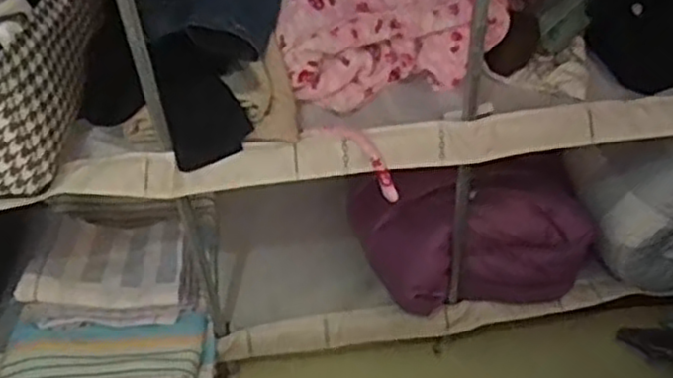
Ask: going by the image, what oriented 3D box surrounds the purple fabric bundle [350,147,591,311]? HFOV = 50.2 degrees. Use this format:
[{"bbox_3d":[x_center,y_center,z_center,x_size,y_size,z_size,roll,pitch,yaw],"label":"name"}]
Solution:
[{"bbox_3d":[0.223,0.062,1.184,0.382,0.218,0.161,-7,43,-5],"label":"purple fabric bundle"}]

